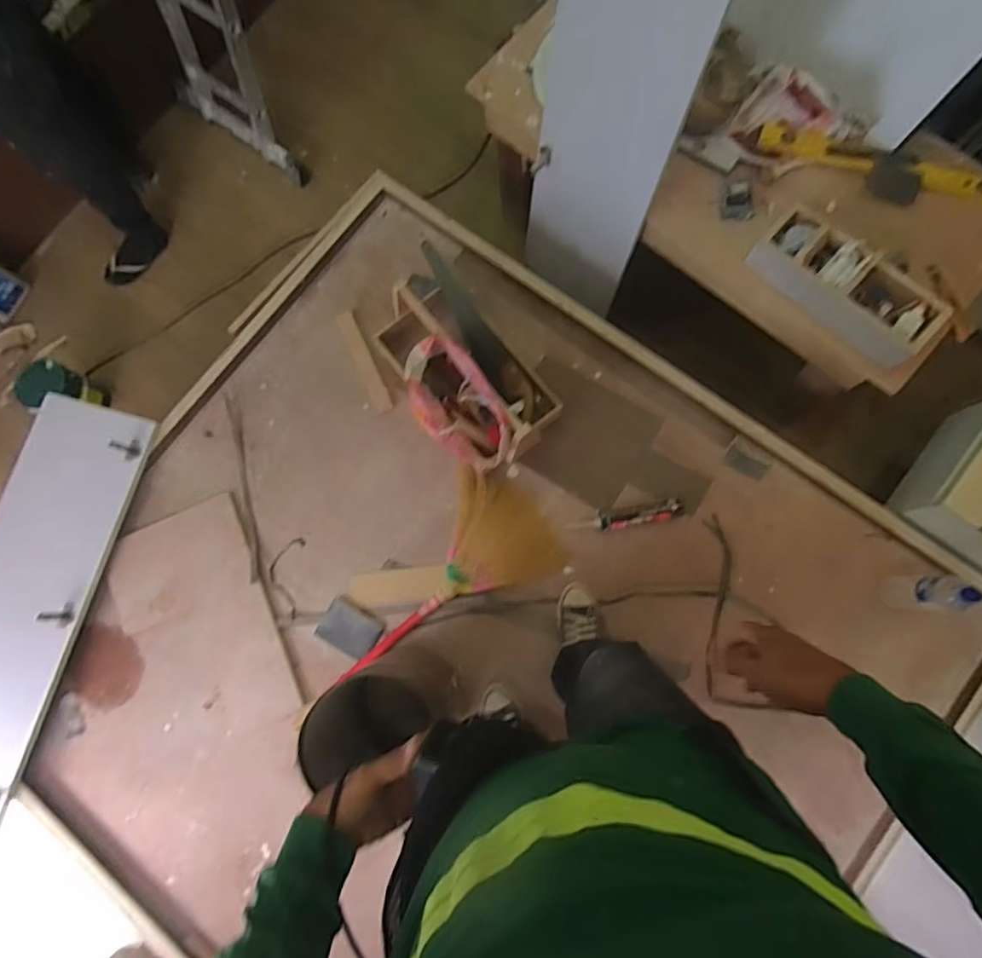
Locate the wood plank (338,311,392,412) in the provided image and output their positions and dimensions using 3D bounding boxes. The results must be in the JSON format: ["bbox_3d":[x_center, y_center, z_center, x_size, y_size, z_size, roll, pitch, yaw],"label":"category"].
[{"bbox_3d":[-0.356,-0.334,1.573,0.050,0.012,0.313,-25,79,-1],"label":"wood plank"}]

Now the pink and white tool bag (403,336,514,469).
[{"bbox_3d":[-0.092,-0.178,1.423,0.181,0.224,0.348,-37,83,-3],"label":"pink and white tool bag"}]

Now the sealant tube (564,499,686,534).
[{"bbox_3d":[0.347,0.101,1.456,0.301,0.058,0.057,-9,80,2],"label":"sealant tube"}]

